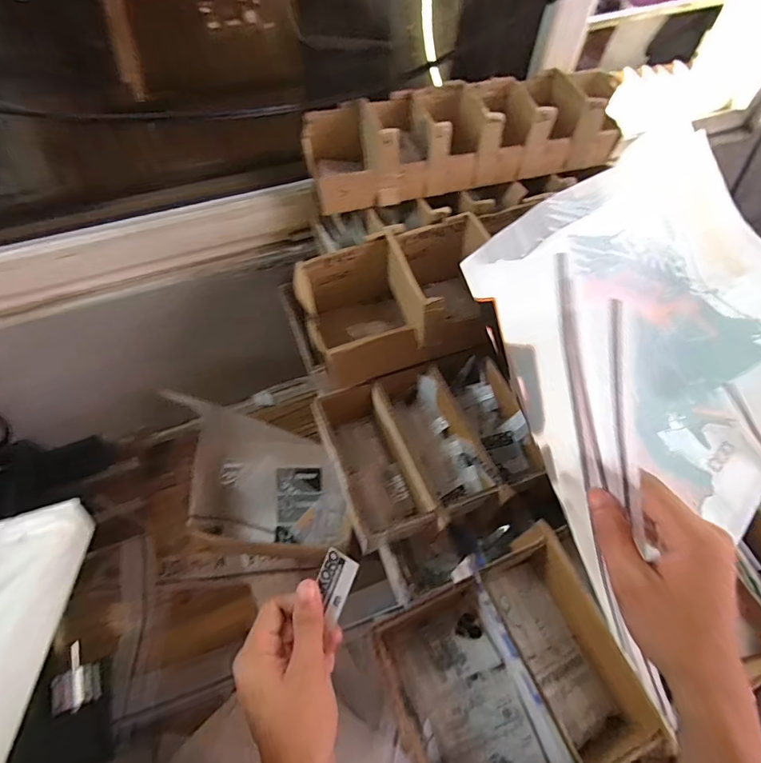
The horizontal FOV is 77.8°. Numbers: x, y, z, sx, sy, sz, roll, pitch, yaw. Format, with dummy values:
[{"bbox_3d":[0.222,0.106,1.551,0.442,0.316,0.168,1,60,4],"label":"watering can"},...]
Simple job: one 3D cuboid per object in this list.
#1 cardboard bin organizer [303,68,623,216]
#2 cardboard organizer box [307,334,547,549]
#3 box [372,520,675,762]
[{"bbox_3d":[0.094,-0.266,0.512,0.347,0.079,0.084,-11,59,-9],"label":"cardboard bin organizer"},{"bbox_3d":[0.057,0.065,0.504,0.215,0.075,0.159,-18,60,-13],"label":"cardboard organizer box"},{"bbox_3d":[0.104,0.236,0.393,0.194,0.069,0.166,-17,60,-13],"label":"box"}]

